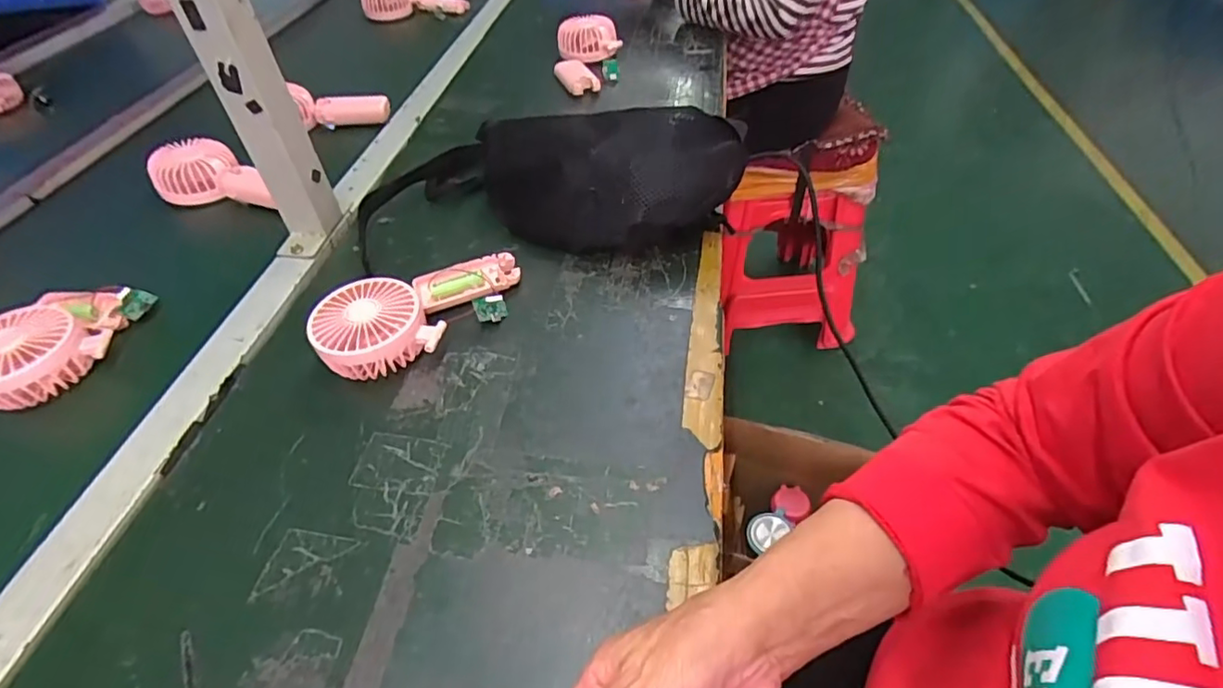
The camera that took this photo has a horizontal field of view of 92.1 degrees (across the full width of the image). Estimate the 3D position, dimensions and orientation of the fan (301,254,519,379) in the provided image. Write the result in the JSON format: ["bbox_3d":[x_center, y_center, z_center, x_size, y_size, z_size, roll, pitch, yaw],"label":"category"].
[{"bbox_3d":[-0.160,-0.034,0.510,0.186,0.044,0.095,-28,53,-22],"label":"fan"}]

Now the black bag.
[{"bbox_3d":[-0.012,-0.164,0.583,0.271,0.100,0.121,7,49,8],"label":"black bag"}]

